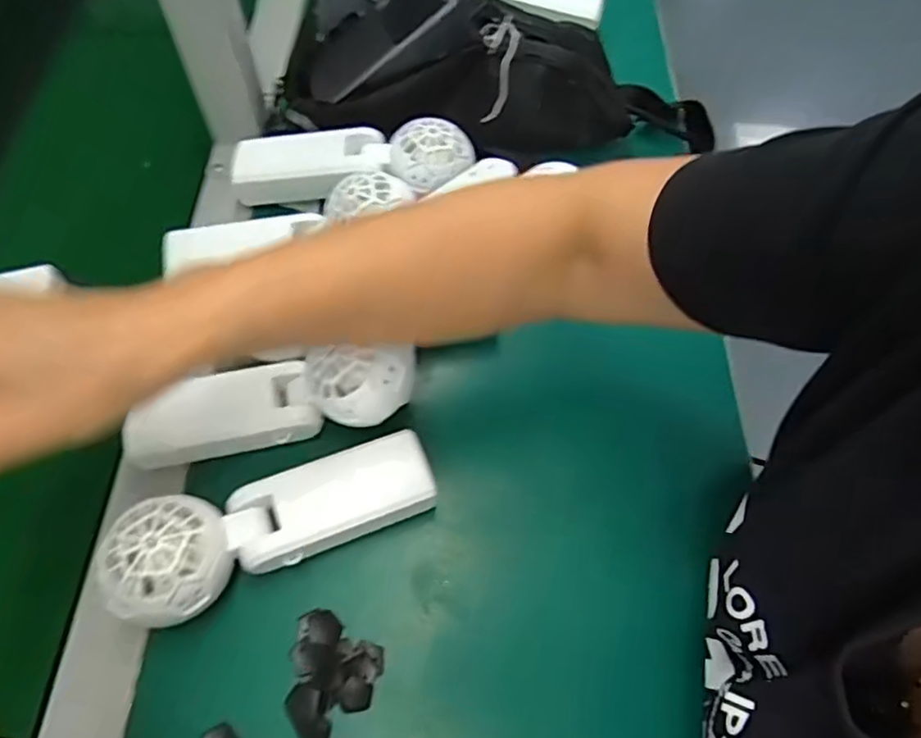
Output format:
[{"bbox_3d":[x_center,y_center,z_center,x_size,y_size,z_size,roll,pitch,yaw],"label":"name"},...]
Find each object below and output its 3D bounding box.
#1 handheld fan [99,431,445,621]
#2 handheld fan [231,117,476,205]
[{"bbox_3d":[-0.095,0.079,0.335,0.162,0.058,0.054,-22,64,-13],"label":"handheld fan"},{"bbox_3d":[-0.078,-0.149,0.449,0.168,0.045,0.046,3,61,0],"label":"handheld fan"}]

